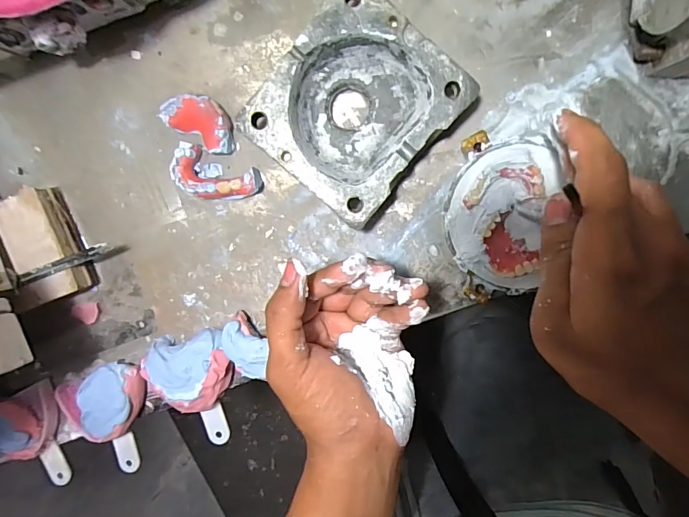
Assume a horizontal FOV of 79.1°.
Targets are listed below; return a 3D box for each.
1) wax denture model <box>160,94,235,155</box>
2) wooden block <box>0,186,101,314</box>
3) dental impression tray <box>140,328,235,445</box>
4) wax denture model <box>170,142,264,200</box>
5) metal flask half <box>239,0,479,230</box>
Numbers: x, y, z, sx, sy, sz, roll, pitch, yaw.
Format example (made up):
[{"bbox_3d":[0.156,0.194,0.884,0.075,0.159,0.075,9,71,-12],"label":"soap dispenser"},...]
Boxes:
[{"bbox_3d":[-0.110,-0.106,0.323,0.058,0.013,0.034,31,99,0],"label":"wax denture model"},{"bbox_3d":[-0.246,-0.009,0.342,0.050,0.034,0.087,-17,96,7],"label":"wooden block"},{"bbox_3d":[-0.123,0.113,0.349,0.072,0.030,0.099,-11,97,6],"label":"dental impression tray"},{"bbox_3d":[-0.100,-0.062,0.326,0.067,0.019,0.035,22,99,1],"label":"wax denture model"},{"bbox_3d":[0.009,-0.106,0.301,0.111,0.044,0.125,41,99,-2],"label":"metal flask half"}]

